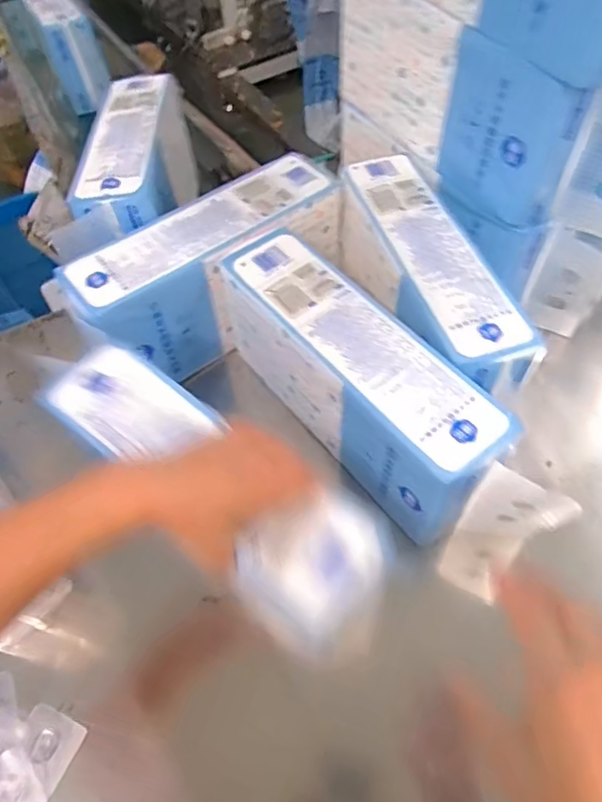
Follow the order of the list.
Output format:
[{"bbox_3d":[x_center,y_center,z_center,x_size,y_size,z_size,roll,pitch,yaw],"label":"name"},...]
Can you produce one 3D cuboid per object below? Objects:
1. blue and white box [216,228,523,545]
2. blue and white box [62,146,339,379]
[{"bbox_3d":[0.050,-0.026,0.554,0.091,0.132,0.326,-34,63,-17],"label":"blue and white box"},{"bbox_3d":[-0.098,-0.154,0.641,0.315,0.145,0.103,-33,62,-17],"label":"blue and white box"}]

